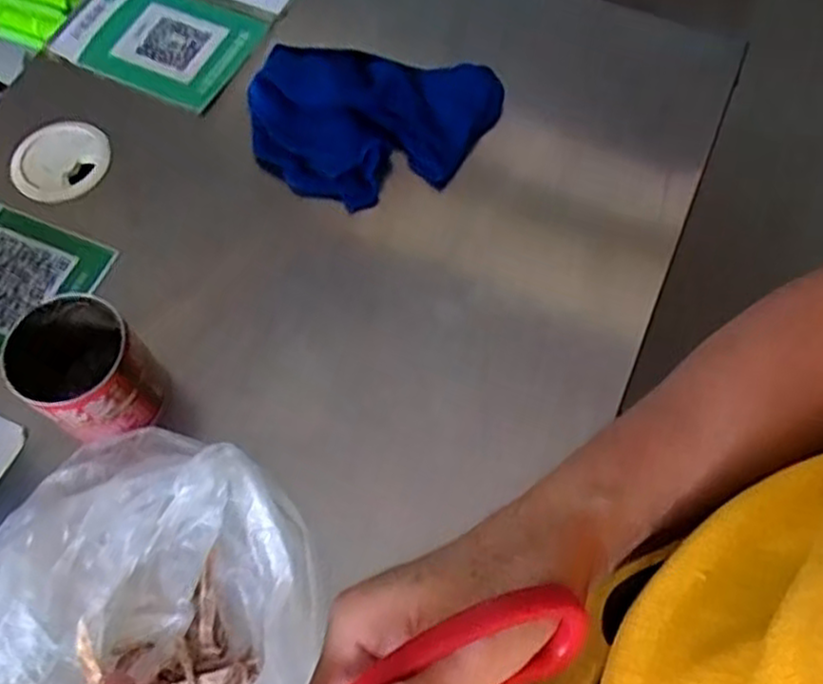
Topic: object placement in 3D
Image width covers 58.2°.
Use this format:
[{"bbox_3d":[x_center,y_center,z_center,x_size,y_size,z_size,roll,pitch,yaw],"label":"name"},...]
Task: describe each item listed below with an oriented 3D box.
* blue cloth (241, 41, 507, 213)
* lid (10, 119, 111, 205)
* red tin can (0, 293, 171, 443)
[{"bbox_3d":[-0.032,-0.156,0.519,0.158,0.030,0.124,18,67,10],"label":"blue cloth"},{"bbox_3d":[-0.249,-0.129,0.524,0.060,0.006,0.066,-1,65,2],"label":"lid"},{"bbox_3d":[-0.182,0.016,0.418,0.062,0.071,0.072,-42,70,-16],"label":"red tin can"}]

